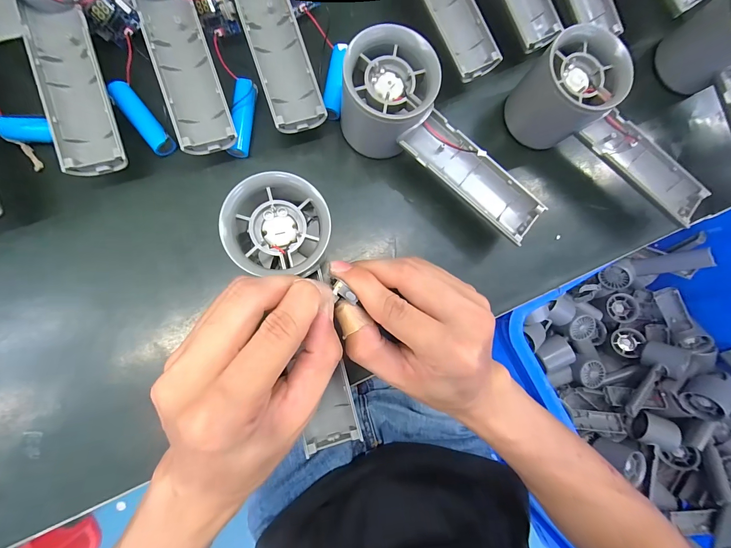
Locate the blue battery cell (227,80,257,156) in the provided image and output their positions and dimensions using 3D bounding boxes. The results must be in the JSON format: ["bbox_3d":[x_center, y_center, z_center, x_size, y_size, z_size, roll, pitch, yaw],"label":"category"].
[{"bbox_3d":[-0.085,-0.107,0.219,0.013,0.012,0.053,7,85,-7],"label":"blue battery cell"}]

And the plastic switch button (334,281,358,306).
[{"bbox_3d":[-0.011,0.011,0.168,0.014,0.004,0.006,40,82,10],"label":"plastic switch button"}]

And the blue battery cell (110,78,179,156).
[{"bbox_3d":[-0.148,-0.104,0.211,0.014,0.014,0.054,-37,91,-8],"label":"blue battery cell"}]

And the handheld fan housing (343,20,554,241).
[{"bbox_3d":[0.054,-0.085,0.213,0.155,0.058,0.054,33,82,-4],"label":"handheld fan housing"}]

